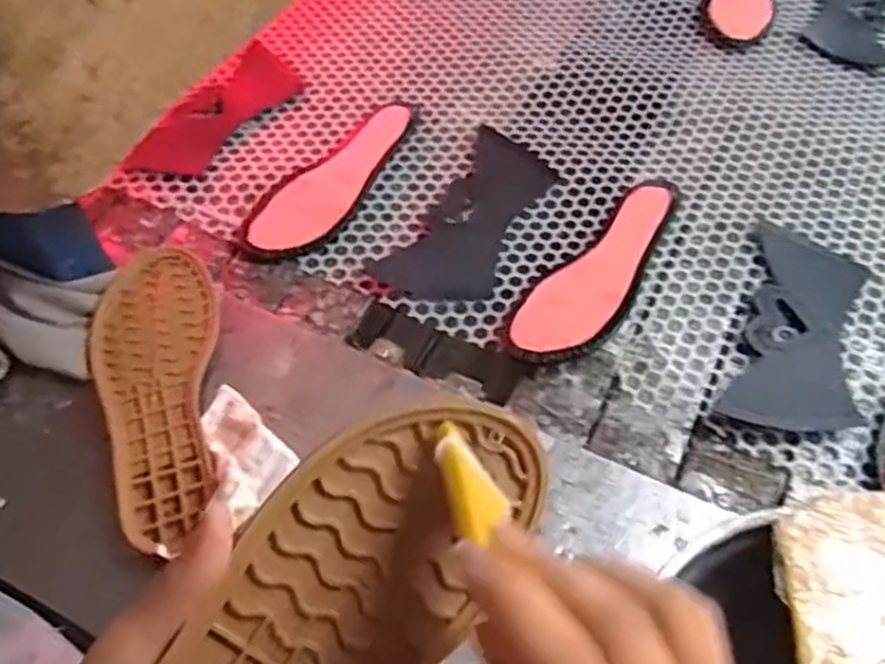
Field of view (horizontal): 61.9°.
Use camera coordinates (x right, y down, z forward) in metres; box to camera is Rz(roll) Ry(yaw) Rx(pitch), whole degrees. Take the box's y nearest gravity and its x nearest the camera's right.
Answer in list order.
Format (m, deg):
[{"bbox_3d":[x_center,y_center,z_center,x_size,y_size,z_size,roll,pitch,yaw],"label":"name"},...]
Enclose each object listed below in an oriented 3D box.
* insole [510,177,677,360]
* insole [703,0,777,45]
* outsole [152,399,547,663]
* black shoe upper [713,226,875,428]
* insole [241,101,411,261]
[{"bbox_3d":[0.127,-0.057,0.609,0.075,0.019,0.221,24,59,16],"label":"insole"},{"bbox_3d":[0.360,-0.402,0.860,0.072,0.005,0.216,23,59,15],"label":"insole"},{"bbox_3d":[-0.054,0.113,0.248,0.076,0.010,0.232,44,68,-7],"label":"outsole"},{"bbox_3d":[0.281,-0.005,0.578,0.090,0.010,0.199,17,57,12],"label":"black shoe upper"},{"bbox_3d":[-0.099,-0.148,0.680,0.077,0.009,0.218,21,58,14],"label":"insole"}]

